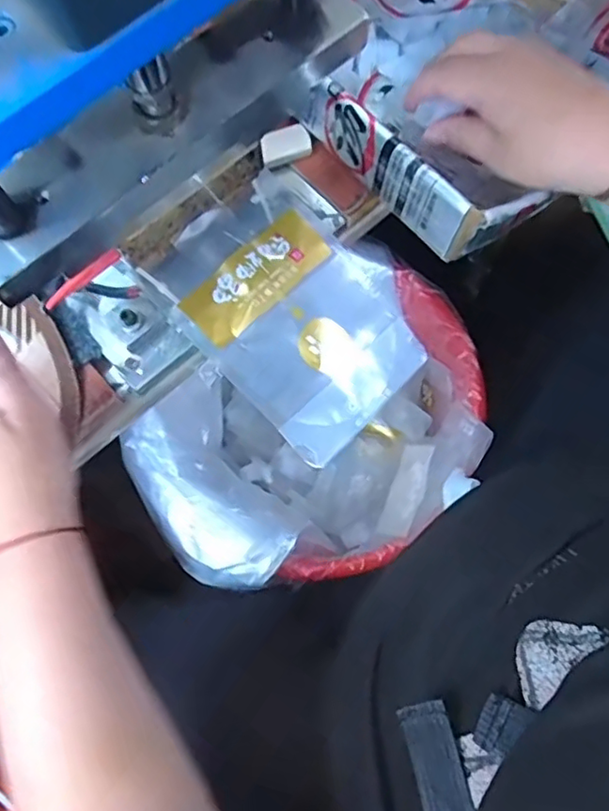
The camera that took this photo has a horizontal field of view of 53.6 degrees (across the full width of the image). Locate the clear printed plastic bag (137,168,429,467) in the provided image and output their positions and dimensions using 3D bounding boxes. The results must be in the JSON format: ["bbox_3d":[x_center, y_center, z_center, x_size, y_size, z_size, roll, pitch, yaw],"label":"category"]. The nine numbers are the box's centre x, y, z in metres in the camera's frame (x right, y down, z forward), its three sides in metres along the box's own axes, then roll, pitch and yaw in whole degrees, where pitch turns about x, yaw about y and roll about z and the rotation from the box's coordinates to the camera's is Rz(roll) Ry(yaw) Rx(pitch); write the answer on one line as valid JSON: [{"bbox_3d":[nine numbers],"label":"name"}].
[{"bbox_3d":[-0.012,-0.060,0.380,0.163,0.034,0.114,44,78,12],"label":"clear printed plastic bag"}]

